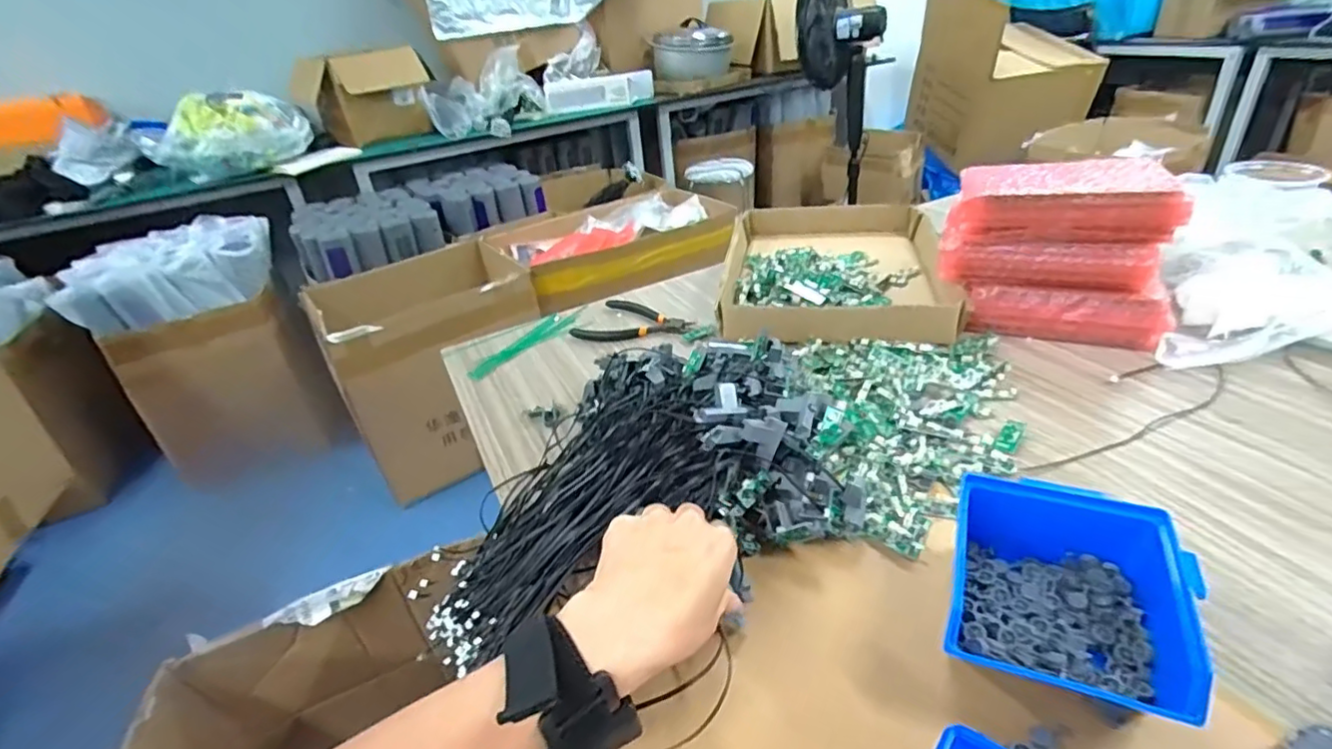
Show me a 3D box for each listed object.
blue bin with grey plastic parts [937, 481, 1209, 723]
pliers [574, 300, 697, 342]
[{"bbox_3d":[0.232,0.128,0.367,0.115,0.058,0.131,12,36,28],"label":"blue bin with grey plastic parts"},{"bbox_3d":[-0.030,-0.067,0.802,0.140,0.024,0.106,8,35,23],"label":"pliers"}]

